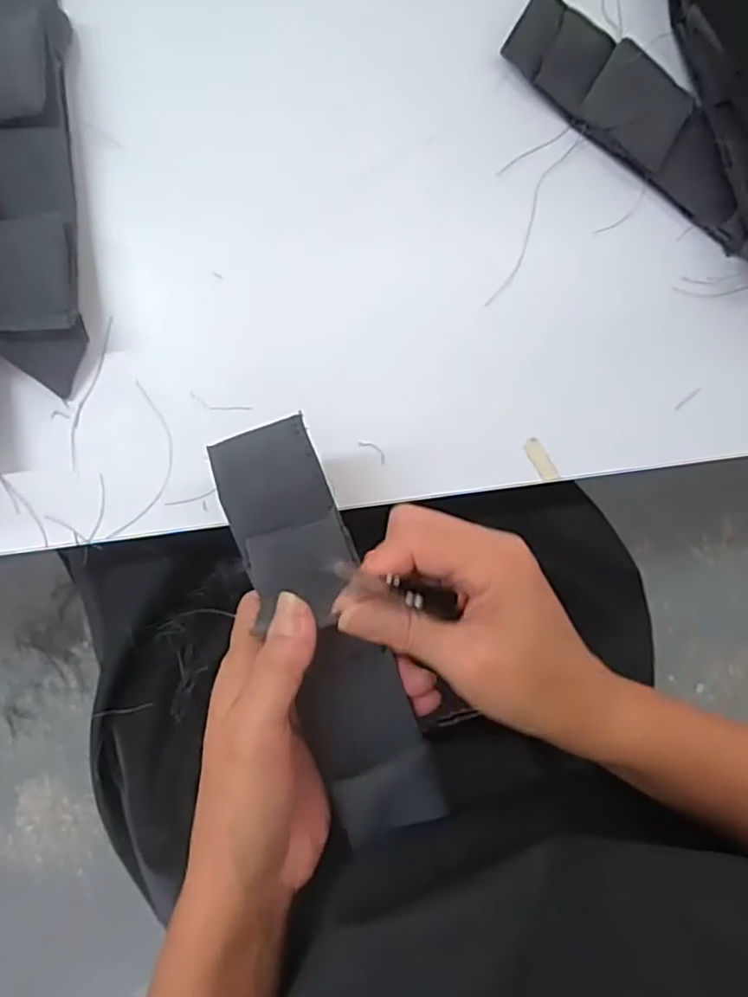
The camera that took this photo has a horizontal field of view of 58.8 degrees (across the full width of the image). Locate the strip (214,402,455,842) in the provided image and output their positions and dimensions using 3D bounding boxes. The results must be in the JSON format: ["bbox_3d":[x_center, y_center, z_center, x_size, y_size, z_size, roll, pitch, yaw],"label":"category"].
[{"bbox_3d":[-0.020,0.055,0.278,0.044,0.019,0.175,-20,90,-7],"label":"strip"}]

